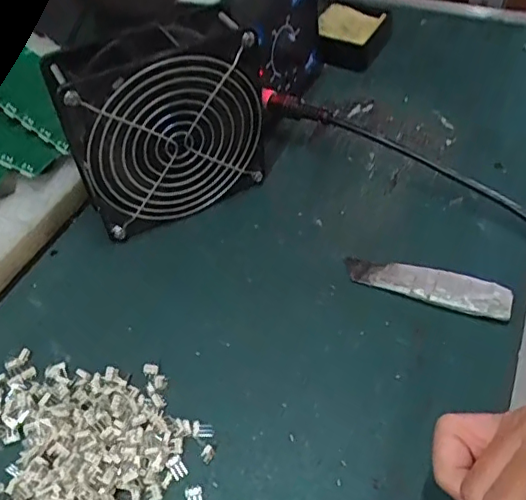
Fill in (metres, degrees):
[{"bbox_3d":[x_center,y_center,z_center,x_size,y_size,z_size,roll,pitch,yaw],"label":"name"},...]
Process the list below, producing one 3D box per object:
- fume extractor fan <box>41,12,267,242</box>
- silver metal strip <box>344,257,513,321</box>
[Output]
[{"bbox_3d":[-0.060,-0.076,0.357,0.121,0.121,0.042,-24,52,-17],"label":"fume extractor fan"},{"bbox_3d":[0.099,0.020,0.340,0.097,0.004,0.023,13,58,18],"label":"silver metal strip"}]

